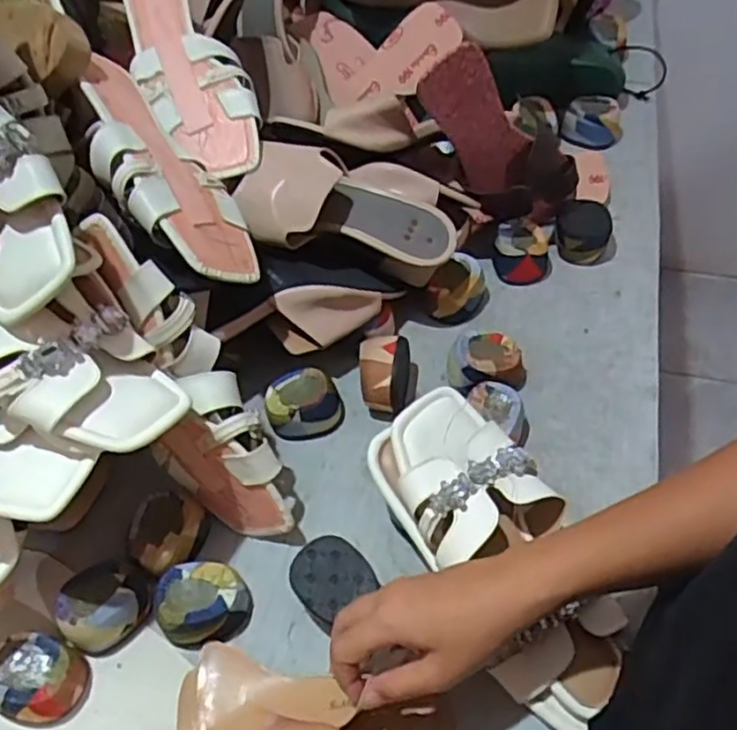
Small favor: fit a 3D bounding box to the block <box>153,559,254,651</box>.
[{"bbox_3d":[-0.115,0.168,0.485,0.059,0.033,0.051,1,53,4],"label":"block"}]

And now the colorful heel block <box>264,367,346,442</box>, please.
[{"bbox_3d":[-0.054,0.032,0.579,0.065,0.042,0.049,-1,53,3],"label":"colorful heel block"}]

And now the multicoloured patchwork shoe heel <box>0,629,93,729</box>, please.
[{"bbox_3d":[-0.219,0.207,0.457,0.056,0.039,0.050,11,54,12],"label":"multicoloured patchwork shoe heel"}]

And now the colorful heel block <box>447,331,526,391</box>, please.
[{"bbox_3d":[0.103,0.002,0.589,0.067,0.040,0.054,-5,53,0],"label":"colorful heel block"}]

